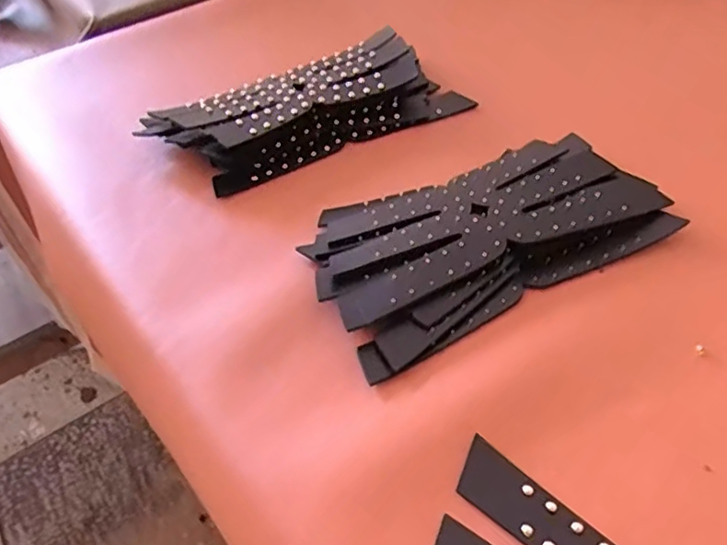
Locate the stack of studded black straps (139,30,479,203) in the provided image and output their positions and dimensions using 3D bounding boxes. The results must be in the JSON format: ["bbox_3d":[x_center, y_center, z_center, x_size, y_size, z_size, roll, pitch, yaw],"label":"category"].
[{"bbox_3d":[-0.049,-0.136,0.502,0.237,0.035,0.109,-23,47,-15],"label":"stack of studded black straps"}]

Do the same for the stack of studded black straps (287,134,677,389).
[{"bbox_3d":[0.073,-0.031,0.391,0.219,0.019,0.130,-24,48,-16],"label":"stack of studded black straps"}]

